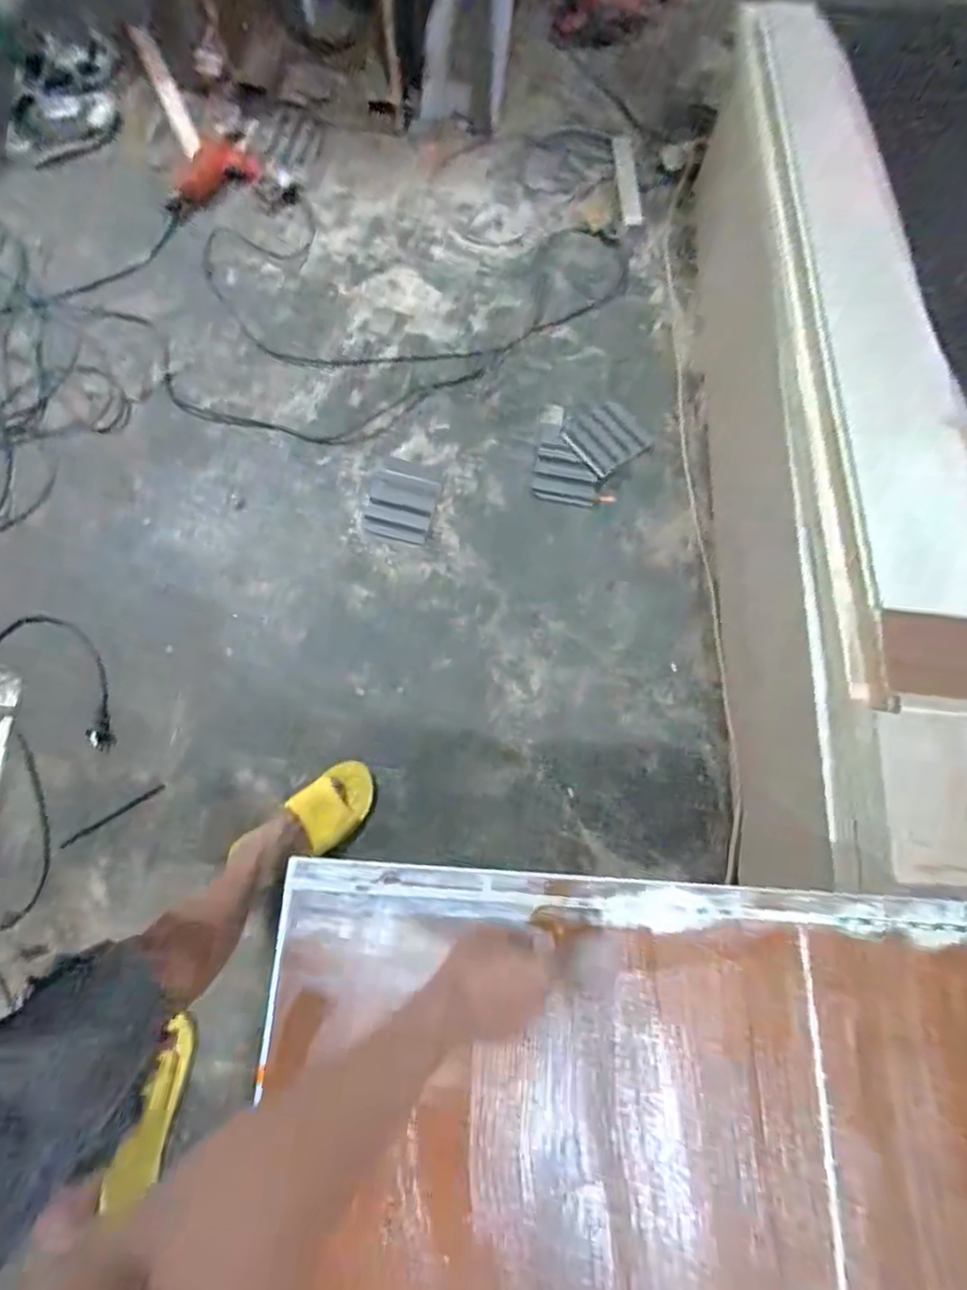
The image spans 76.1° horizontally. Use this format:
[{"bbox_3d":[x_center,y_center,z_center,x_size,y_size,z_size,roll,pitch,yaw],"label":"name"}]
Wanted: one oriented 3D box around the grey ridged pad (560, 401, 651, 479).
[{"bbox_3d":[0.255,-0.438,1.305,0.143,0.010,0.146,-35,78,-10],"label":"grey ridged pad"}]

